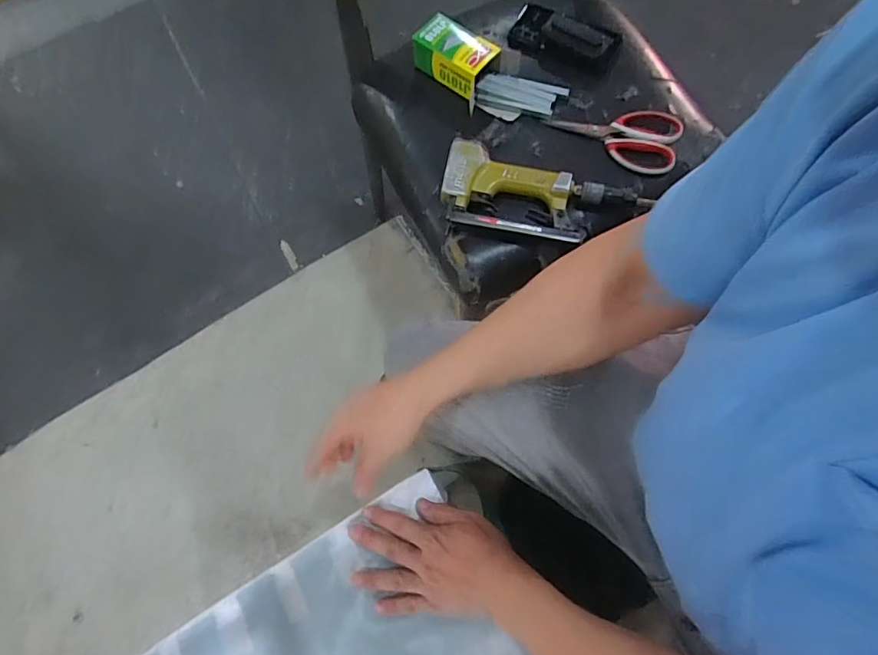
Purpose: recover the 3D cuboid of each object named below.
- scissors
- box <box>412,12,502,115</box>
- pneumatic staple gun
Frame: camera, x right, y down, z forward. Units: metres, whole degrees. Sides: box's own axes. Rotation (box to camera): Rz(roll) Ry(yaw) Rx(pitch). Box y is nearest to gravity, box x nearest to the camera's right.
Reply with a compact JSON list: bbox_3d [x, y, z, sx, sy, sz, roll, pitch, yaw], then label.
[{"bbox_3d":[0.250,-0.279,0.698,0.174,0.021,0.098,18,73,8],"label":"scissors"},{"bbox_3d":[0.023,-0.405,0.731,0.122,0.050,0.080,35,76,13],"label":"box"},{"bbox_3d":[0.103,-0.182,0.660,0.196,0.037,0.116,12,72,6],"label":"pneumatic staple gun"}]

